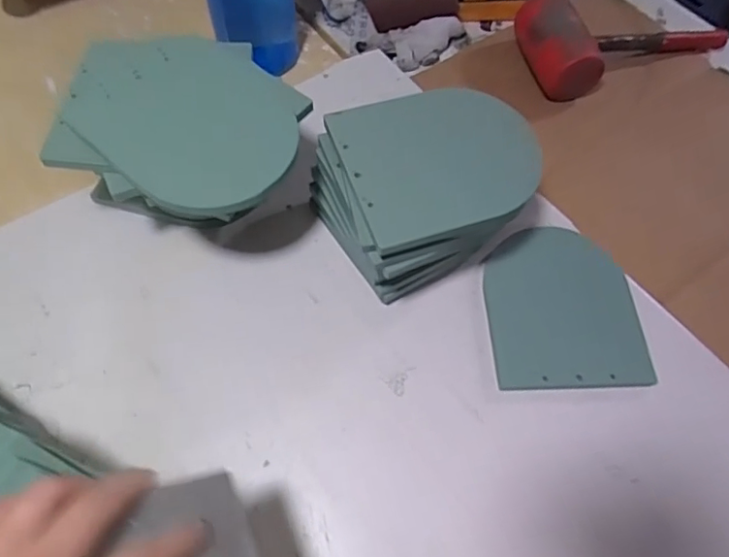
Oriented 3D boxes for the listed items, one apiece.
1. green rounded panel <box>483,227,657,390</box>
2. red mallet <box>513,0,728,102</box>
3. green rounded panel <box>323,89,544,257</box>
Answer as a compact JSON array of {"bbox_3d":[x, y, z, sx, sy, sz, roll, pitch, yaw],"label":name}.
[{"bbox_3d":[0.198,0.026,0.543,0.146,0.012,0.172,-2,61,1],"label":"green rounded panel"},{"bbox_3d":[0.370,-0.319,0.744,0.334,0.080,0.135,-8,61,-22],"label":"red mallet"},{"bbox_3d":[0.067,-0.105,0.468,0.165,0.012,0.136,-17,71,-9],"label":"green rounded panel"}]

